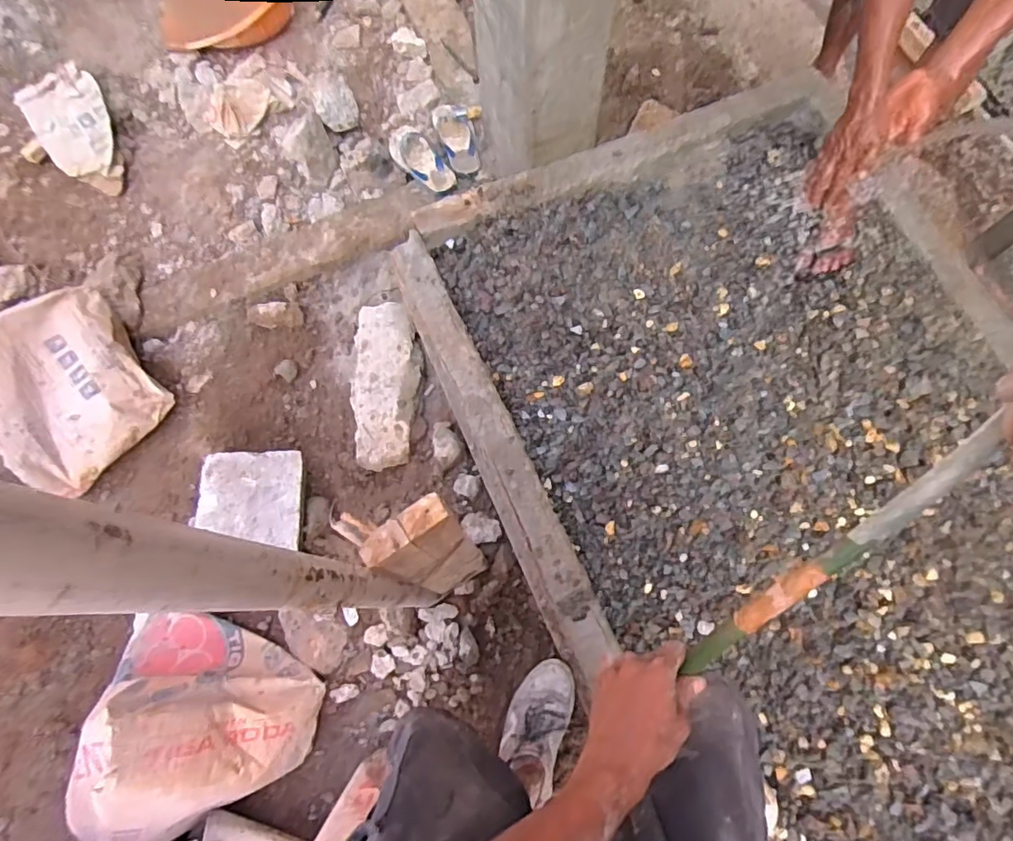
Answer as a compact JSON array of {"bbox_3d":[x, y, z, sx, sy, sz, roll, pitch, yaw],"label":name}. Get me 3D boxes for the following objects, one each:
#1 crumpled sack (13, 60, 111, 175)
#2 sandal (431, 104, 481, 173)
[{"bbox_3d":[-0.998,-0.684,1.326,0.171,0.087,0.287,-32,74,-8],"label":"crumpled sack"},{"bbox_3d":[-0.138,-0.779,1.600,0.101,0.038,0.242,-15,72,-3],"label":"sandal"}]

